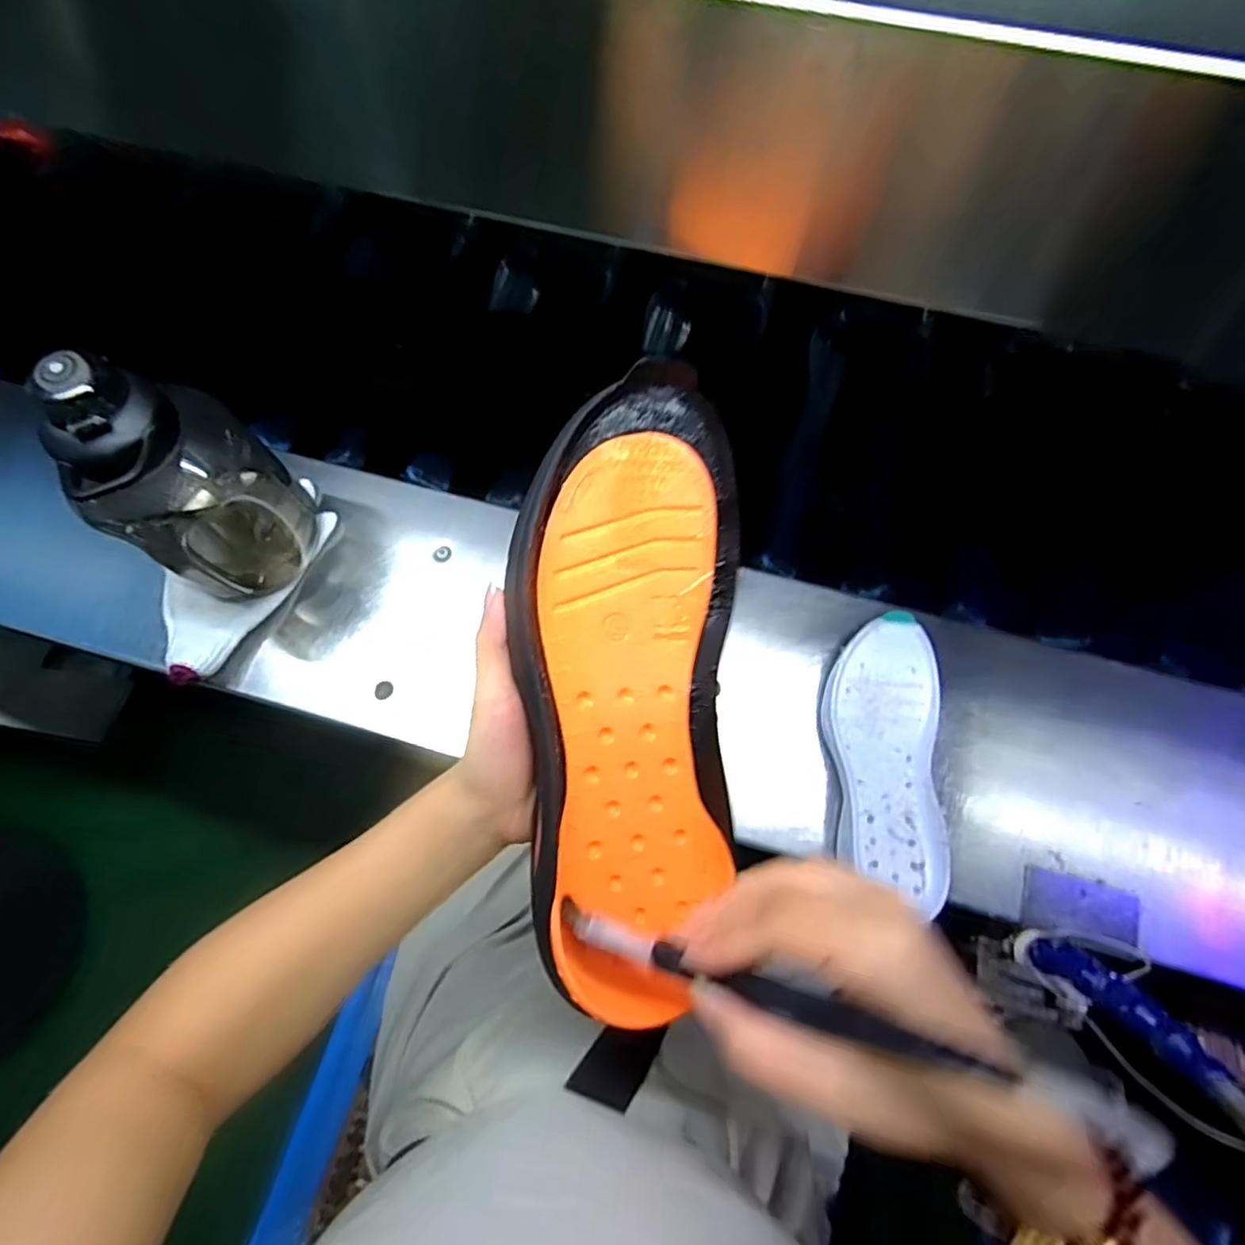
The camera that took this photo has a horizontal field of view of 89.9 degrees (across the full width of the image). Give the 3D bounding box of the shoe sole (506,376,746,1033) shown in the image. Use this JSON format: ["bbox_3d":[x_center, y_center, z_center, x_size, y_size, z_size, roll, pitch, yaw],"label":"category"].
[{"bbox_3d":[0.002,0.030,0.302,0.104,0.040,0.295,2,87,2],"label":"shoe sole"}]

